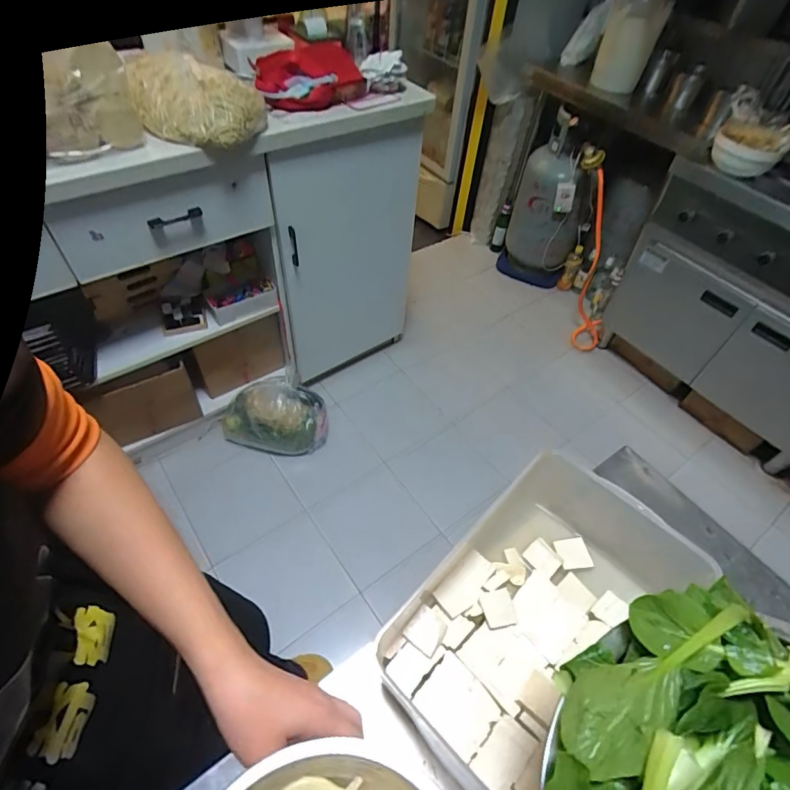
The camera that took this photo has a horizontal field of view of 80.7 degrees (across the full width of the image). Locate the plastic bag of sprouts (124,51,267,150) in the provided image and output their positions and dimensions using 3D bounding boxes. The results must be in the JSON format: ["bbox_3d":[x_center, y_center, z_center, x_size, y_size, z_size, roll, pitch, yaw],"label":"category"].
[{"bbox_3d":[-0.416,-0.602,0.950,0.252,0.121,0.152,3,51,-1],"label":"plastic bag of sprouts"}]

